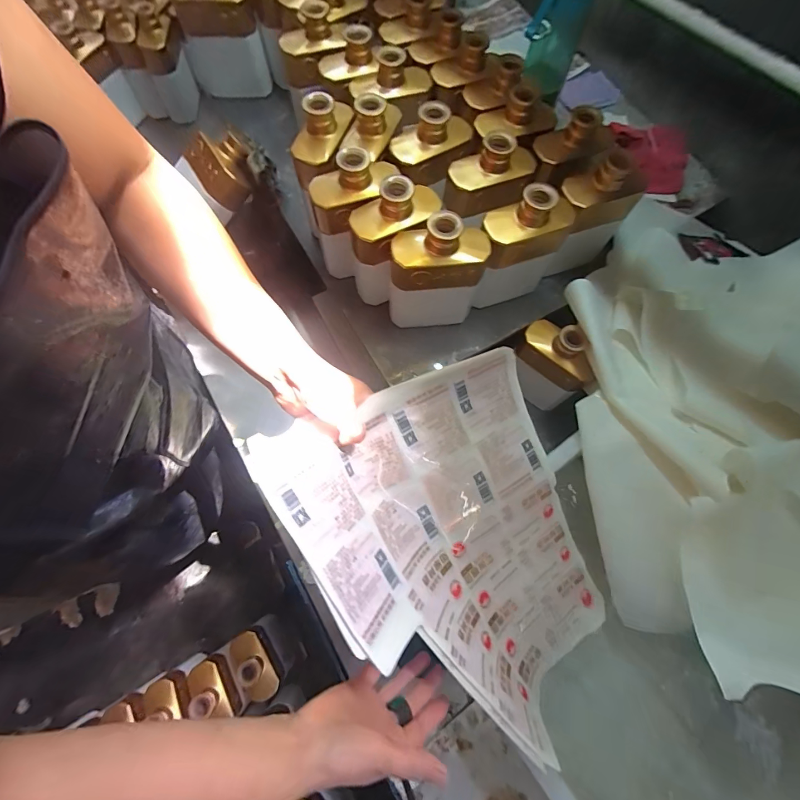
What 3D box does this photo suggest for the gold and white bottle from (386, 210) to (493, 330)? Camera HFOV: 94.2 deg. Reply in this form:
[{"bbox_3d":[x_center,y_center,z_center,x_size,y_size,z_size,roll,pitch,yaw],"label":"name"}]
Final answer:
[{"bbox_3d":[0.043,-0.152,0.463,0.115,0.159,0.068,1,72,0],"label":"gold and white bottle"}]

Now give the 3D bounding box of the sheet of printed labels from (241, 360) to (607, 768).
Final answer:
[{"bbox_3d":[0.071,0.158,0.395,0.298,0.057,0.388,-29,100,-30],"label":"sheet of printed labels"}]

